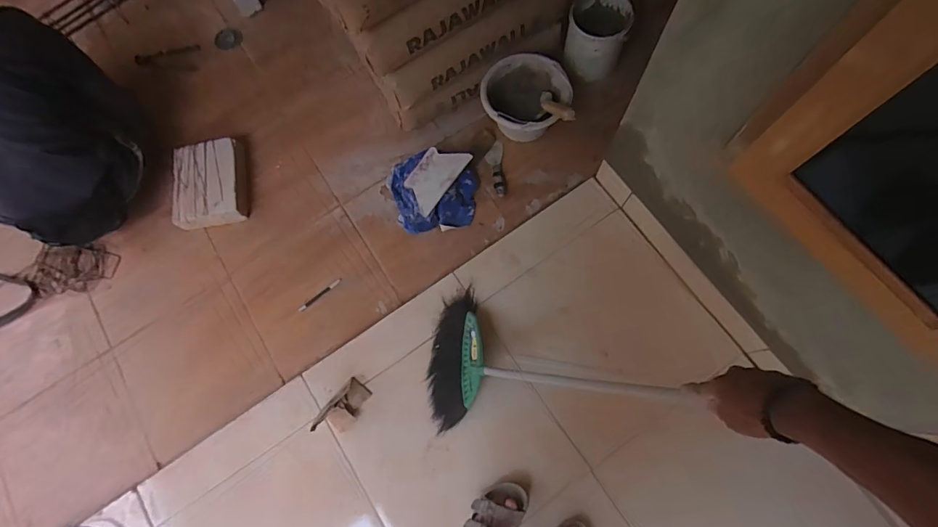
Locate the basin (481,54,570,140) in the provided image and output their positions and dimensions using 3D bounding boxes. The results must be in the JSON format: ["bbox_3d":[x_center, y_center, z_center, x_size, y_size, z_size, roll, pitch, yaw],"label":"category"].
[{"bbox_3d":[0.166,-0.494,1.371,0.255,0.163,0.262,-1,74,2],"label":"basin"}]

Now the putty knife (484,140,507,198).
[{"bbox_3d":[0.085,-0.300,1.406,0.057,0.015,0.186,-4,76,1],"label":"putty knife"}]

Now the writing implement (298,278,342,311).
[{"bbox_3d":[-0.447,0.094,1.348,0.150,0.015,0.016,-39,78,-8],"label":"writing implement"}]

